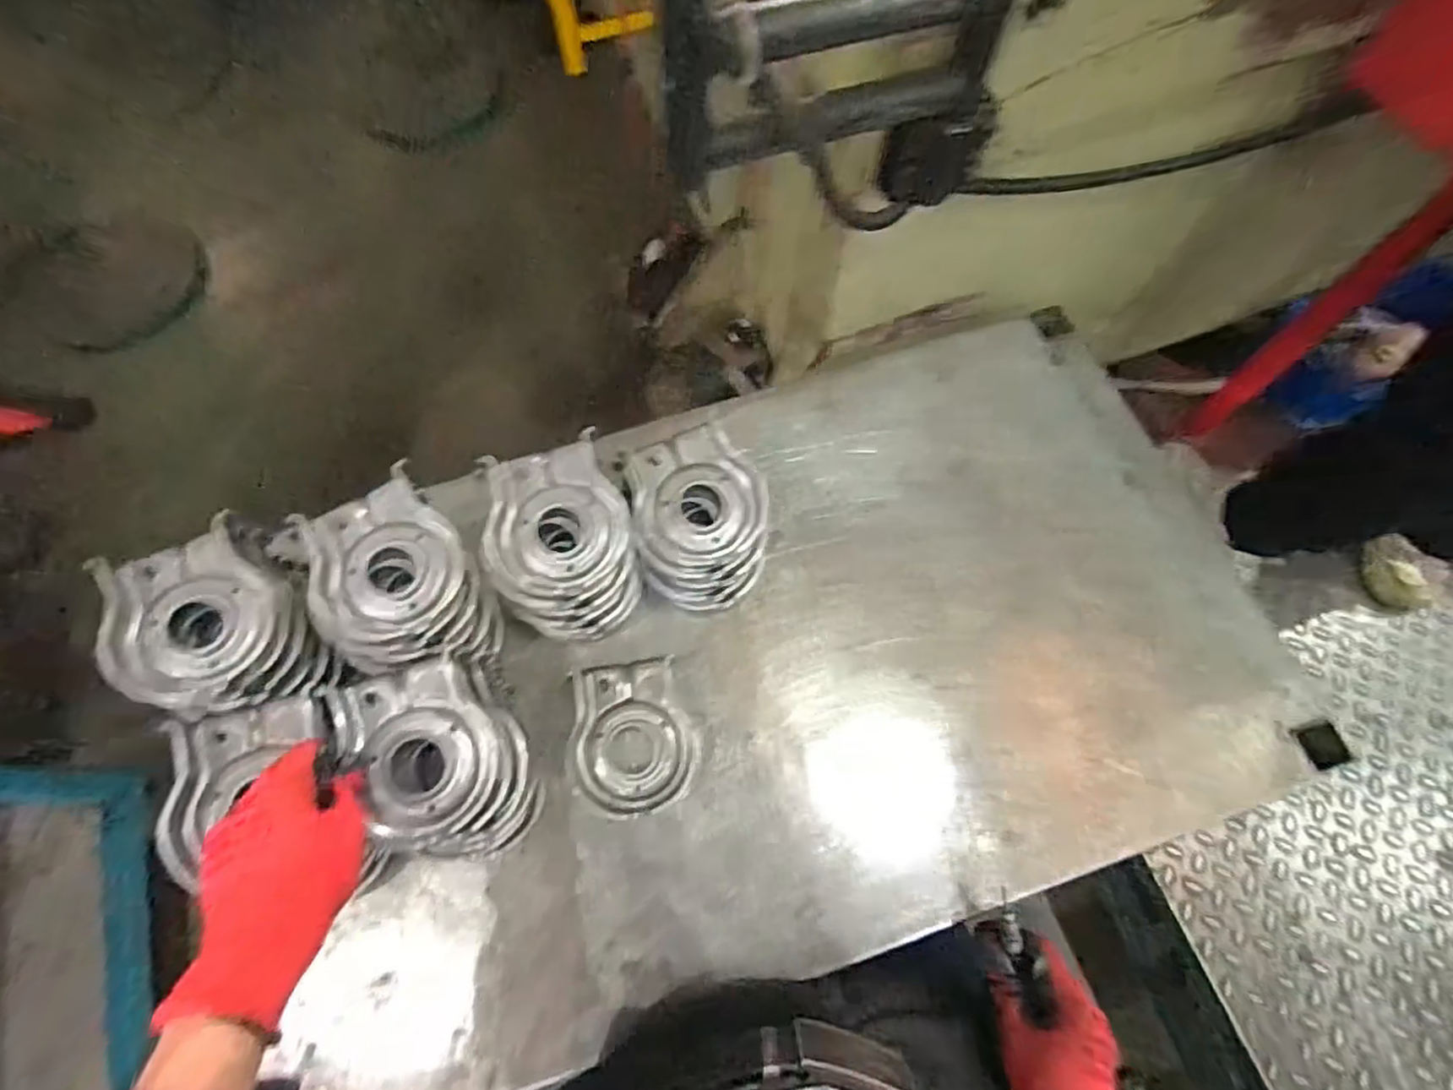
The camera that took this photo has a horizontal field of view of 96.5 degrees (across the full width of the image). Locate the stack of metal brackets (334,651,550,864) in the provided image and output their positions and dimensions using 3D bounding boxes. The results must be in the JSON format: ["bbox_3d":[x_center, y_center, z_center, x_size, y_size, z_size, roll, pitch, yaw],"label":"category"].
[{"bbox_3d":[-0.202,0.156,0.482,0.103,0.105,0.134,-32,69,-12],"label":"stack of metal brackets"}]

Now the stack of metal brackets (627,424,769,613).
[{"bbox_3d":[-0.021,-0.018,0.566,0.106,0.097,0.133,-6,69,-1],"label":"stack of metal brackets"}]

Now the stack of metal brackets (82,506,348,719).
[{"bbox_3d":[-0.381,0.060,0.492,0.113,0.082,0.133,-26,68,-9],"label":"stack of metal brackets"}]

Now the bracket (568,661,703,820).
[{"bbox_3d":[-0.079,0.159,0.539,0.100,0.028,0.121,-11,69,-3],"label":"bracket"}]

